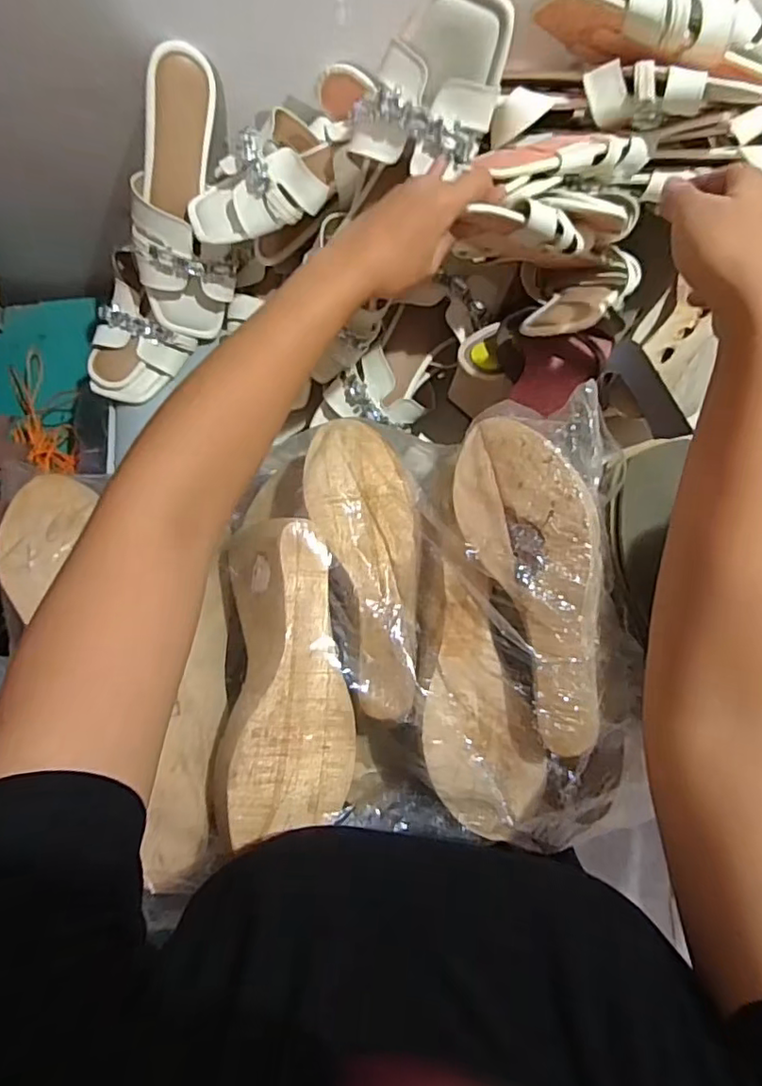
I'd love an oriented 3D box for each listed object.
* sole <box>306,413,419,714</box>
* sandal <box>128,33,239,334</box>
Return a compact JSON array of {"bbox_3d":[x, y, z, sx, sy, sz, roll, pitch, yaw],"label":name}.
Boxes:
[{"bbox_3d":[-0.006,0.011,0.385,0.066,0.021,0.199,-10,82,-1],"label":"sole"},{"bbox_3d":[-0.185,-0.314,0.541,0.085,0.050,0.229,8,119,1],"label":"sandal"}]

